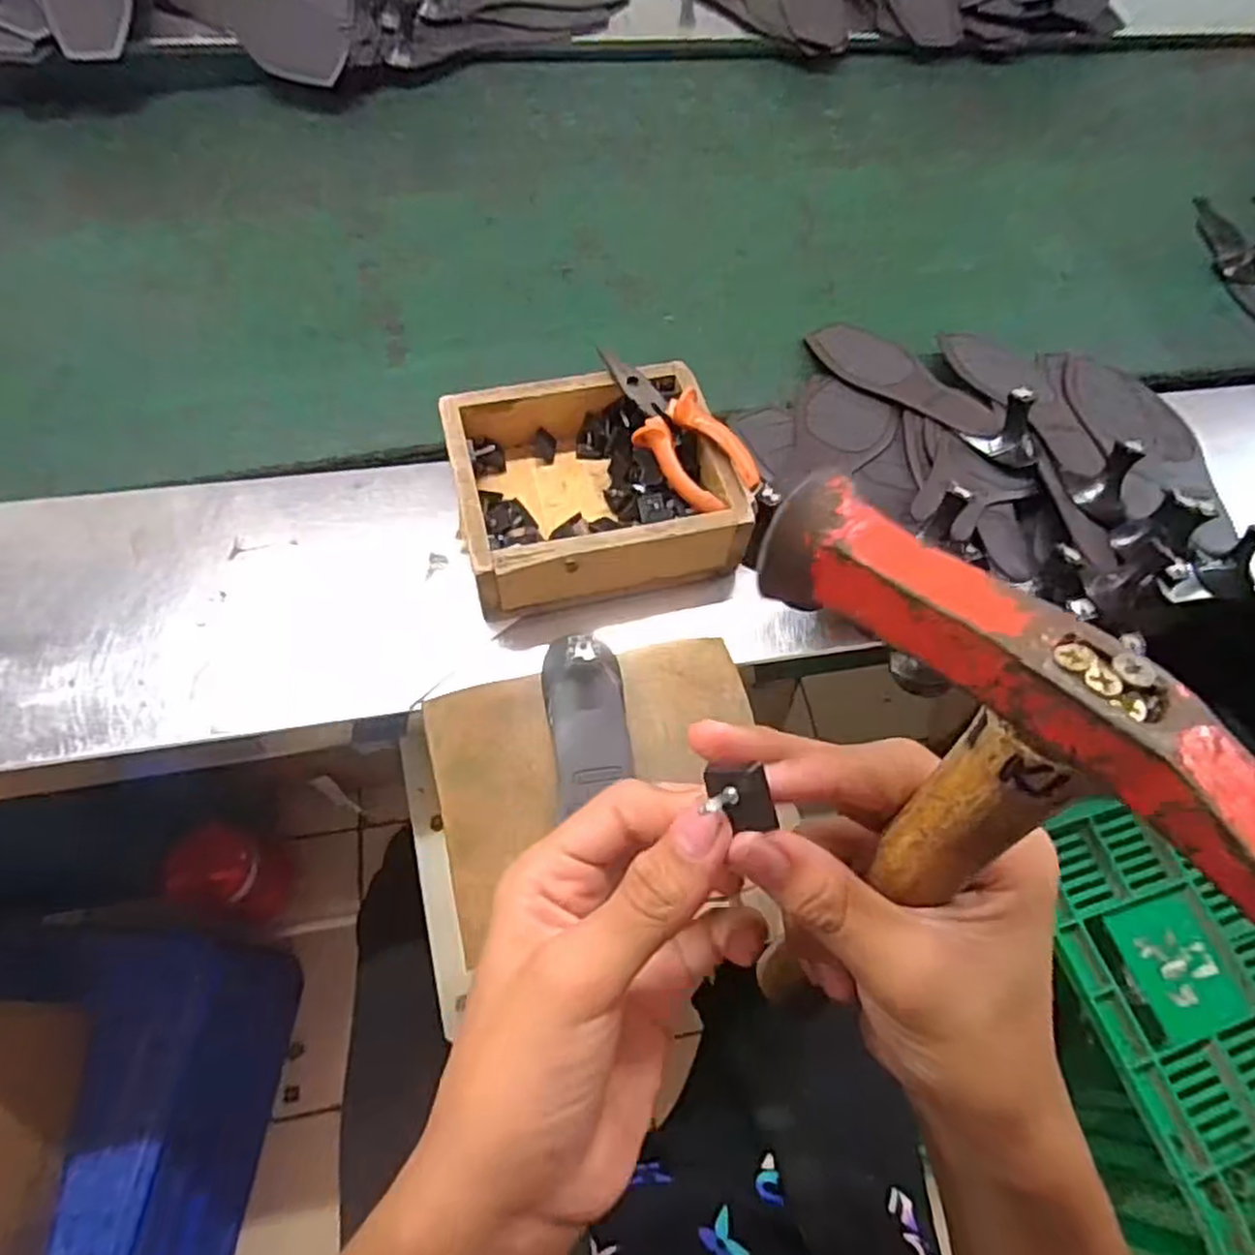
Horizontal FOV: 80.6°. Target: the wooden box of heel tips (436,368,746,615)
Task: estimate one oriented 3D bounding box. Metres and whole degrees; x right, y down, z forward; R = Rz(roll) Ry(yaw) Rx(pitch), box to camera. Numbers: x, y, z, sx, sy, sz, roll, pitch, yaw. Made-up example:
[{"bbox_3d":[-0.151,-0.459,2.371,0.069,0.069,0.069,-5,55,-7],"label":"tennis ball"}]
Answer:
[{"bbox_3d":[-0.022,-0.096,0.508,0.183,0.059,0.161,-11,63,-9],"label":"wooden box of heel tips"}]

